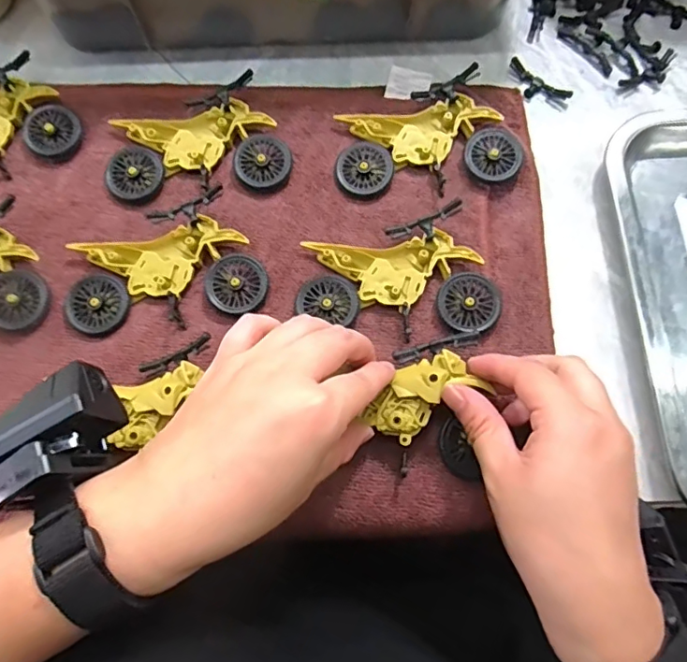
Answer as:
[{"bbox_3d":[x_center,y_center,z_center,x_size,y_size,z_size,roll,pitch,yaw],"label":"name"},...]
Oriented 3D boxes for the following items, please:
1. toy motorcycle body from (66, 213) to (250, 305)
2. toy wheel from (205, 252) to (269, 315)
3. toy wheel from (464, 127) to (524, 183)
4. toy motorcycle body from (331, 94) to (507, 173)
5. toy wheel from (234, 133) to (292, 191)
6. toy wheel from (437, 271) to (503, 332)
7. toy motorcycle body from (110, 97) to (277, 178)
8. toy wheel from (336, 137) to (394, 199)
[{"bbox_3d":[-0.110,-0.044,0.330,0.096,0.010,0.045,-16,76,-4],"label":"toy motorcycle body"},{"bbox_3d":[-0.065,-0.029,0.325,0.035,0.010,0.035,0,76,0],"label":"toy wheel"},{"bbox_3d":[0.098,-0.115,0.350,0.036,0.011,0.037,0,76,0],"label":"toy wheel"},{"bbox_3d":[0.053,-0.131,0.354,0.100,0.009,0.045,-9,76,-2],"label":"toy motorcycle body"},{"bbox_3d":[-0.053,-0.112,0.351,0.035,0.009,0.039,-29,78,-7],"label":"toy wheel"},{"bbox_3d":[0.075,-0.018,0.316,0.036,0.006,0.036,-1,80,5],"label":"toy wheel"},{"bbox_3d":[-0.098,-0.128,0.355,0.099,0.007,0.044,-11,76,-3],"label":"toy motorcycle body"},{"bbox_3d":[0.014,-0.108,0.350,0.037,0.006,0.038,0,76,0],"label":"toy wheel"}]

